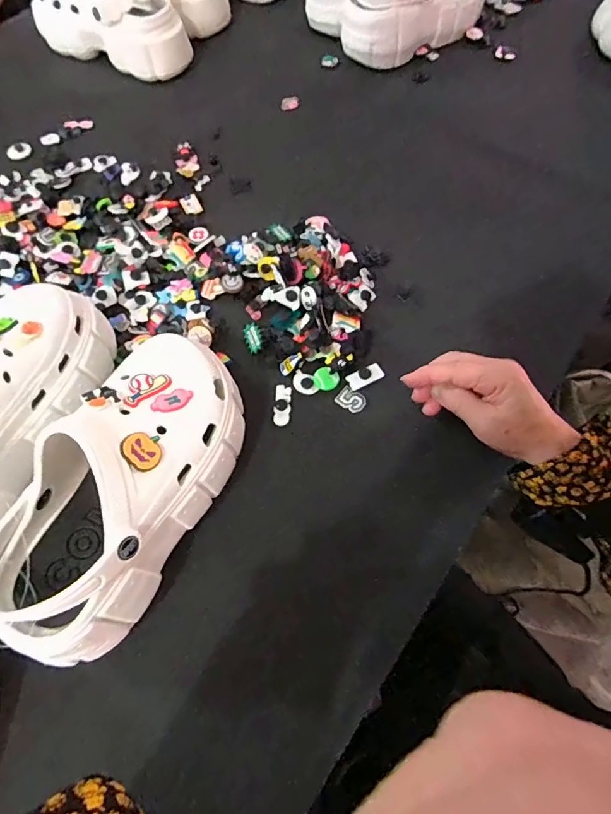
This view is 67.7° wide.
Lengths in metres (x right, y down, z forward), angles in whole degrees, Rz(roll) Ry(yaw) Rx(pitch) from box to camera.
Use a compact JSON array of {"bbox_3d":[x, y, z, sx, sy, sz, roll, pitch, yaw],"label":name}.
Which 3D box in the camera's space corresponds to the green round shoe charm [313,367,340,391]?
[{"bbox_3d":[0.019,-0.026,0.425,0.024,0.005,0.020,26,68,13],"label":"green round shoe charm"}]

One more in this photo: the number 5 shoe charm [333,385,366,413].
[{"bbox_3d":[0.043,-0.006,0.422,0.026,0.004,0.021,29,69,15],"label":"number 5 shoe charm"}]

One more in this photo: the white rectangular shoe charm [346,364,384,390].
[{"bbox_3d":[0.056,-0.030,0.425,0.035,0.008,0.017,-26,66,-10],"label":"white rectangular shoe charm"}]

